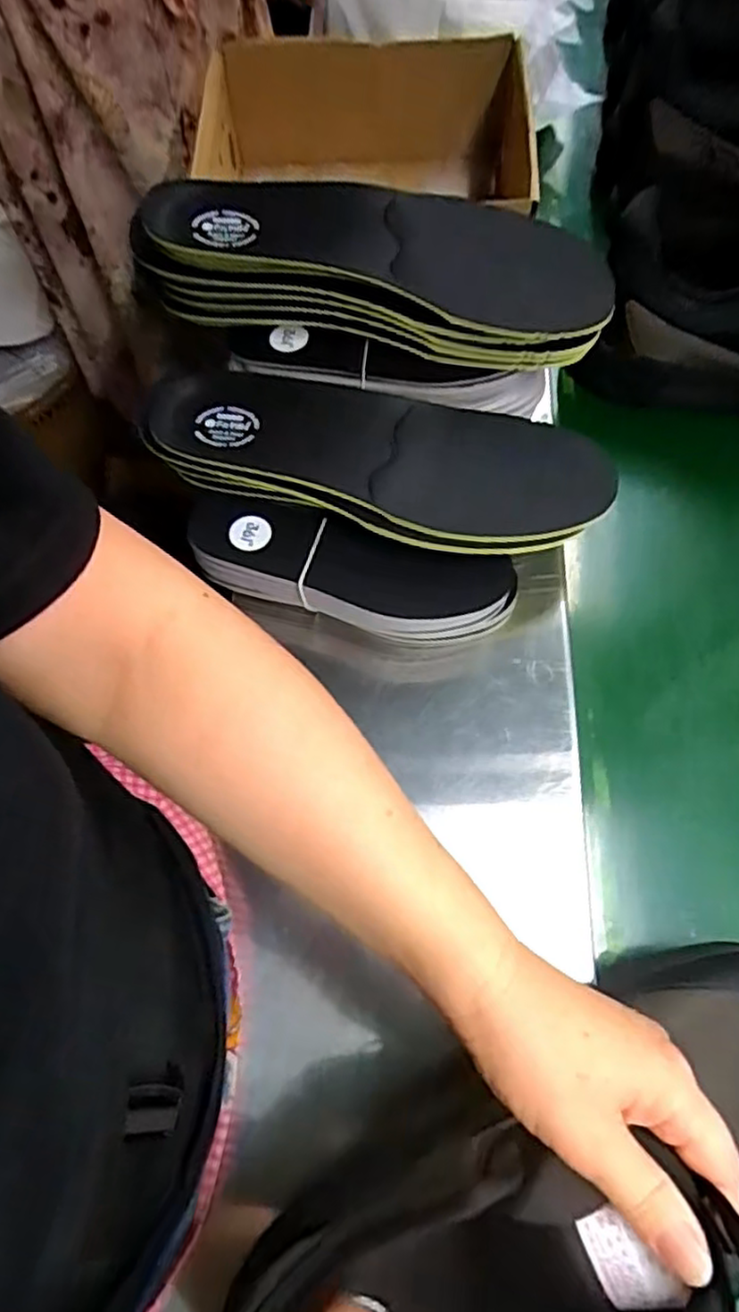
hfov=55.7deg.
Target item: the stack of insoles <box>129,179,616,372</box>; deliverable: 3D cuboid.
[{"bbox_3d":[0.007,-0.257,0.460,0.289,0.083,0.111,7,68,6],"label":"stack of insoles"}]

